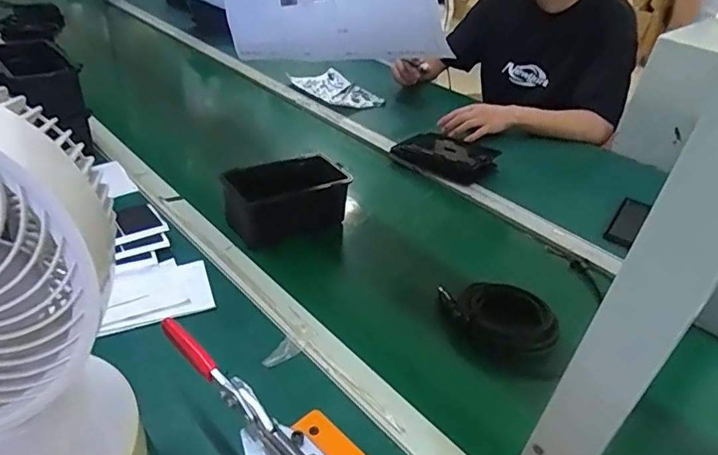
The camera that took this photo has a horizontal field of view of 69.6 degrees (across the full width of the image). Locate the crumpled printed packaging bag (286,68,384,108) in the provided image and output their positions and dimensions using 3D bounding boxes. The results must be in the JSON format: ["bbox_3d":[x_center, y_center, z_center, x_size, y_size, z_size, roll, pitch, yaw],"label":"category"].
[{"bbox_3d":[-0.058,-0.344,1.296,0.168,0.024,0.222,-18,41,-32],"label":"crumpled printed packaging bag"}]

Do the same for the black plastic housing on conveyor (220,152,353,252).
[{"bbox_3d":[-0.111,-0.045,0.775,0.183,0.076,0.116,-13,39,-27],"label":"black plastic housing on conveyor"}]

